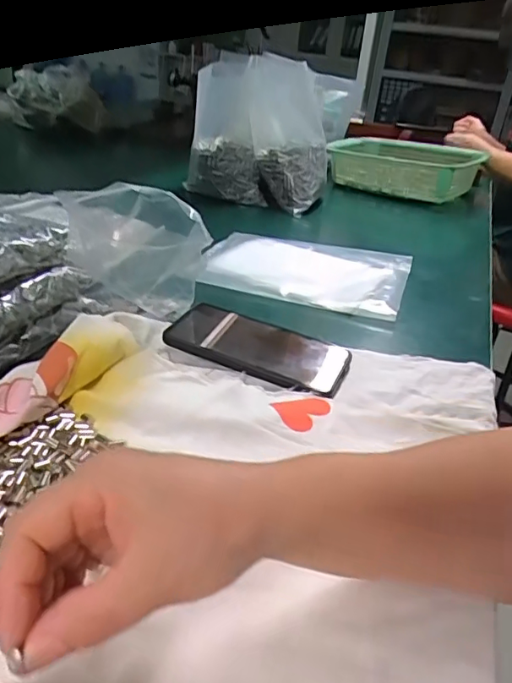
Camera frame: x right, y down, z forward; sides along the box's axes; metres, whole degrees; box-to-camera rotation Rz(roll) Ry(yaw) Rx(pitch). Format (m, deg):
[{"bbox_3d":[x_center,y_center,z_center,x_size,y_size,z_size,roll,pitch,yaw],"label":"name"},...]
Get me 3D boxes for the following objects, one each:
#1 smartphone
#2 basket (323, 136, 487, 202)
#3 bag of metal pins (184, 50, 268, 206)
[{"bbox_3d":[0.001,0.005,0.494,0.162,0.015,0.080,16,31,18],"label":"smartphone"},{"bbox_3d":[0.302,-0.353,1.098,0.281,0.089,0.203,21,33,24],"label":"basket"},{"bbox_3d":[-0.046,-0.359,0.918,0.124,0.220,0.110,3,30,-5],"label":"bag of metal pins"}]

